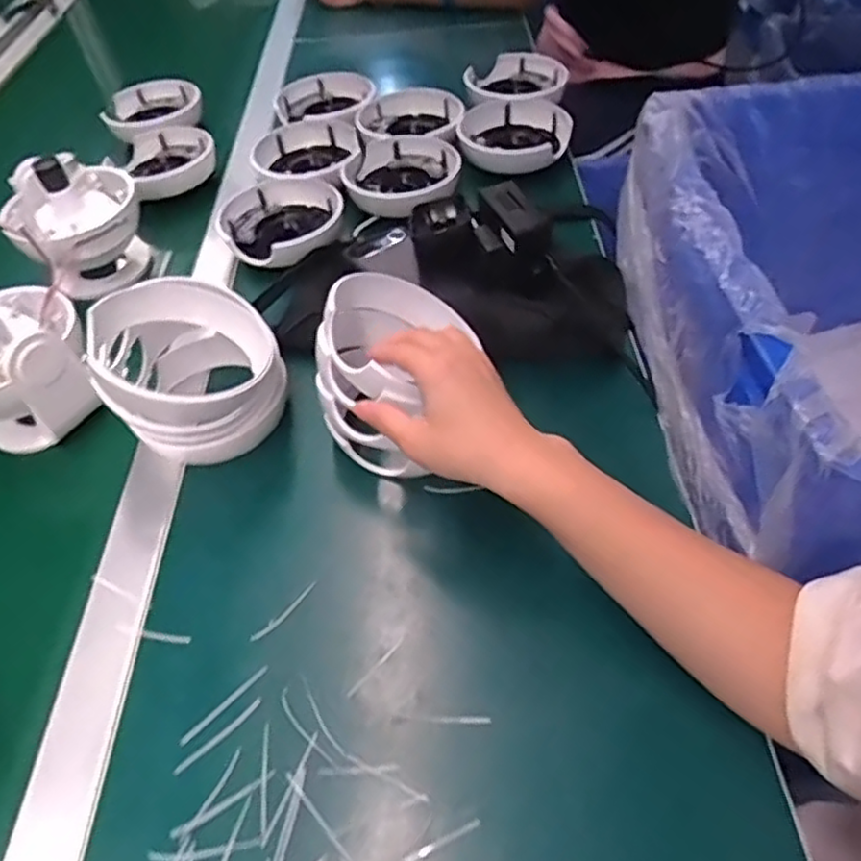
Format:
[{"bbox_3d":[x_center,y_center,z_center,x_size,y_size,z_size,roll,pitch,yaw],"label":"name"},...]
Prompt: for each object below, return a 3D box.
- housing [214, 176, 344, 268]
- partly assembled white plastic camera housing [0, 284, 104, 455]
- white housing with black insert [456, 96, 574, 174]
[{"bbox_3d":[-0.137,-0.201,0.642,0.104,0.032,0.113,24,56,24],"label":"housing"},{"bbox_3d":[-0.313,-0.049,0.504,0.109,0.104,0.111,-38,56,-25],"label":"partly assembled white plastic camera housing"},{"bbox_3d":[0.089,-0.315,0.711,0.114,0.038,0.121,4,50,10],"label":"white housing with black insert"}]

